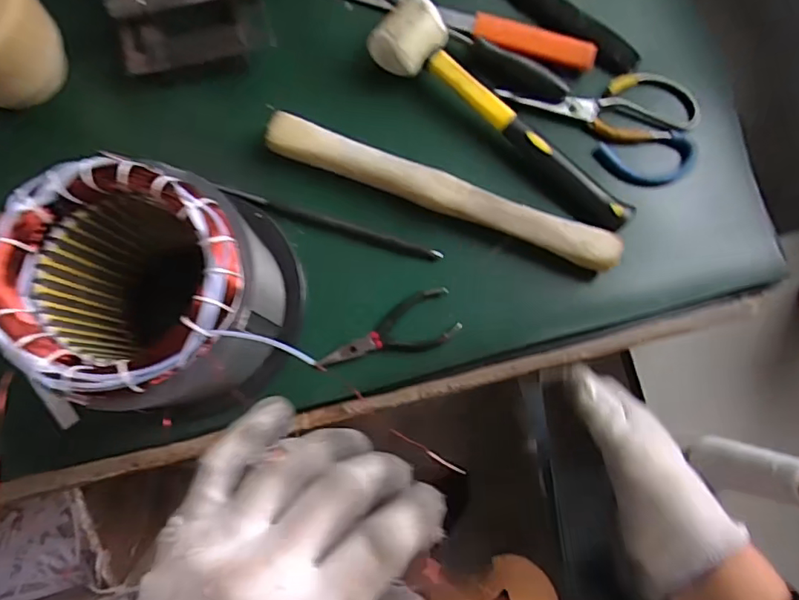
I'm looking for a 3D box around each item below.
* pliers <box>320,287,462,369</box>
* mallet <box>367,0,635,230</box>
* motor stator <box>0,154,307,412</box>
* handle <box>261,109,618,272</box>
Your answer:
[{"bbox_3d":[-0.009,0.033,0.467,0.123,0.009,0.050,-26,83,-6],"label":"pliers"},{"bbox_3d":[0.100,-0.171,0.487,0.280,0.042,0.066,36,81,4],"label":"mallet"},{"bbox_3d":[-0.158,-0.004,0.389,0.163,0.176,0.146,-25,83,-6],"label":"motor stator"},{"bbox_3d":[0.036,-0.095,0.476,0.316,0.038,0.037,20,81,1],"label":"handle"}]

